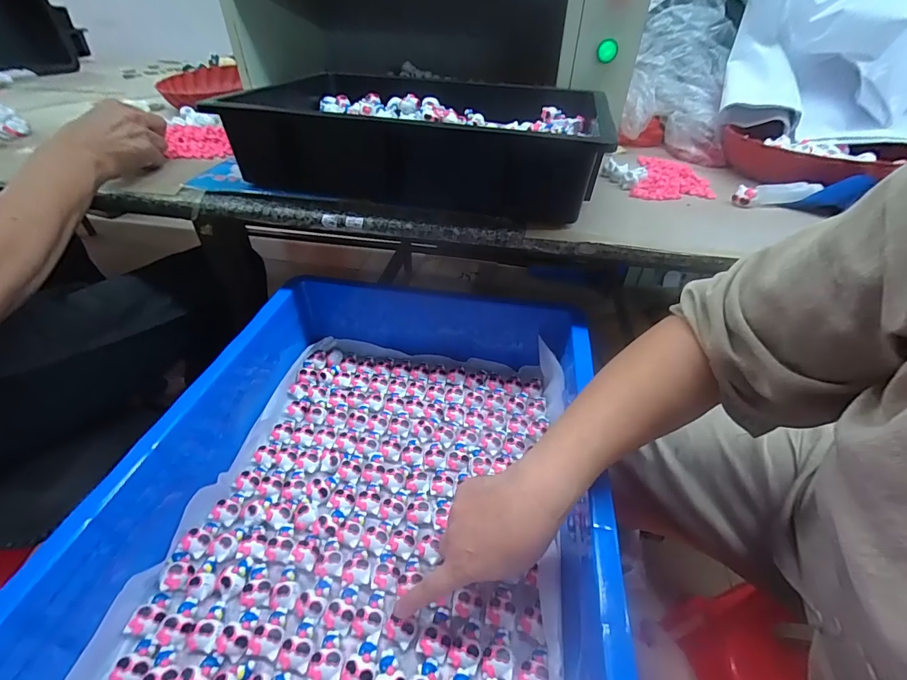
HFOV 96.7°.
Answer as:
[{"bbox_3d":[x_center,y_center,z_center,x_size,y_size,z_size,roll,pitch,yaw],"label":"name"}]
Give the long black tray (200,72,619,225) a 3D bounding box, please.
[{"bbox_3d":[-0.045,-0.291,0.572,0.489,0.106,0.365,5,40,4],"label":"long black tray"}]

